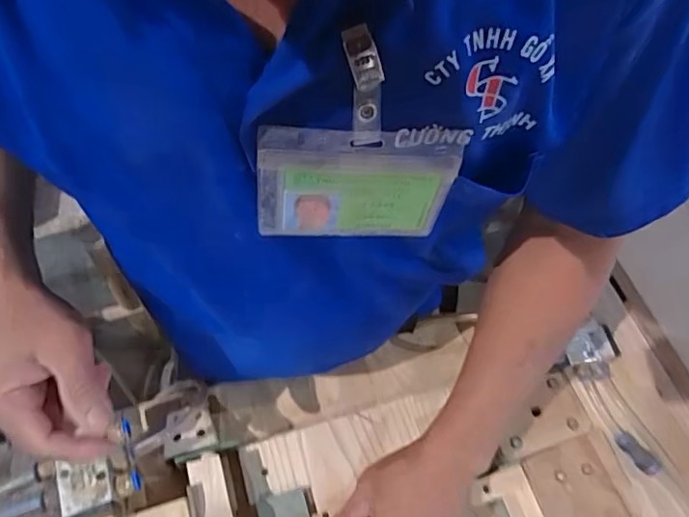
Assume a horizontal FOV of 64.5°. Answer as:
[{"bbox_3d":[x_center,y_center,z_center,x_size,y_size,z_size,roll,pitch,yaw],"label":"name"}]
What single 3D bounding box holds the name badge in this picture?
[{"bbox_3d":[0.007,-0.050,0.269,0.100,0.128,0.009,-1,60,-6],"label":"name badge"}]

